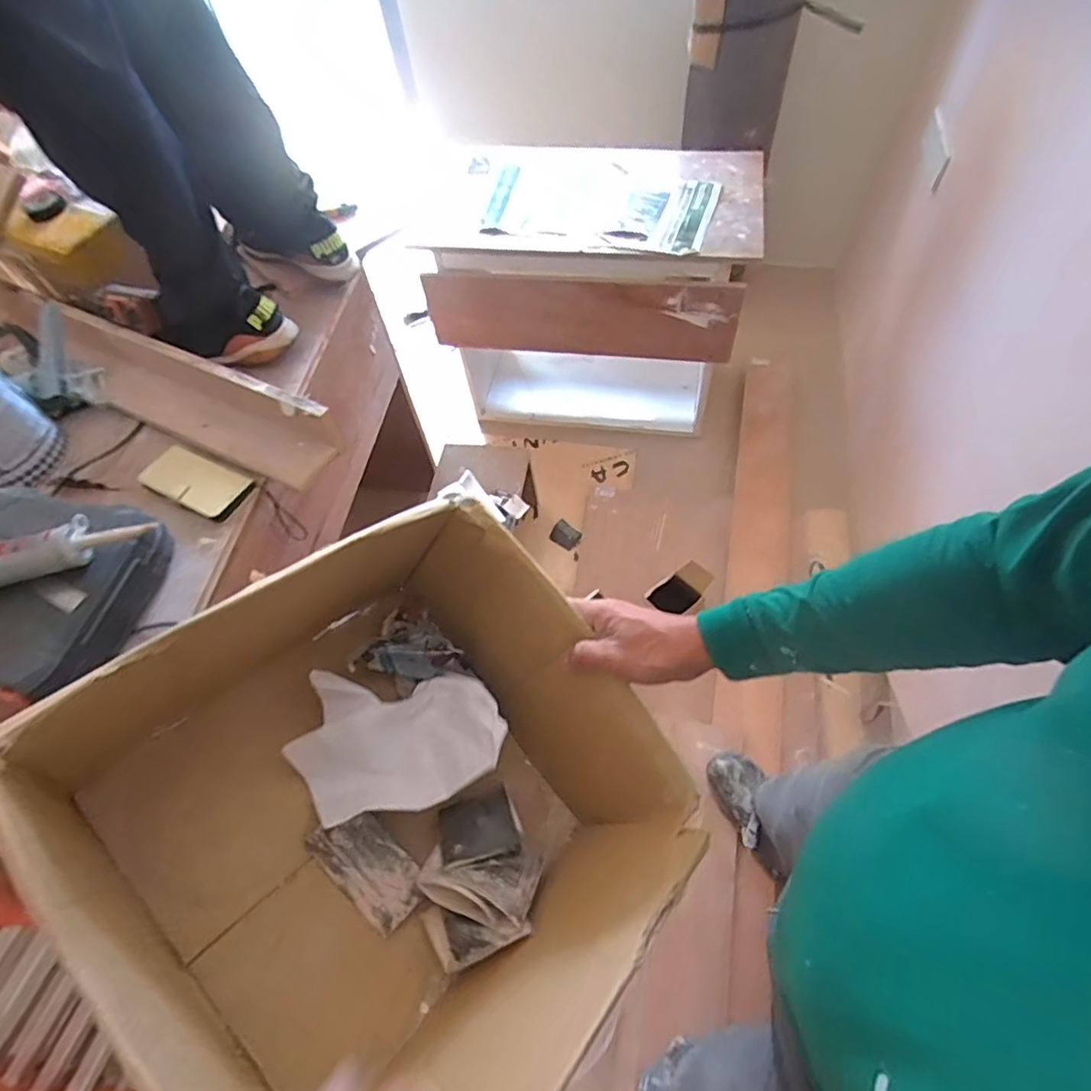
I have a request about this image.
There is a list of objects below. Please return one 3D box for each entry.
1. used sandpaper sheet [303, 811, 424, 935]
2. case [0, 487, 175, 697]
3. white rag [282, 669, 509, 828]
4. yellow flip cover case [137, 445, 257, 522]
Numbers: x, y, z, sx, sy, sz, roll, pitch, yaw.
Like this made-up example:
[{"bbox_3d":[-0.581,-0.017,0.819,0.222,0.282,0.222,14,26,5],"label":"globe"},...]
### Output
[{"bbox_3d":[-0.159,0.288,0.540,0.109,0.006,0.056,46,68,1],"label":"used sandpaper sheet"},{"bbox_3d":[-0.651,0.052,0.754,0.265,0.084,0.257,10,59,11],"label":"case"},{"bbox_3d":[-0.130,0.175,0.543,0.184,0.046,0.118,-5,58,2],"label":"white rag"},{"bbox_3d":[-0.529,-0.096,0.899,0.169,0.019,0.081,23,63,18],"label":"yellow flip cover case"}]

